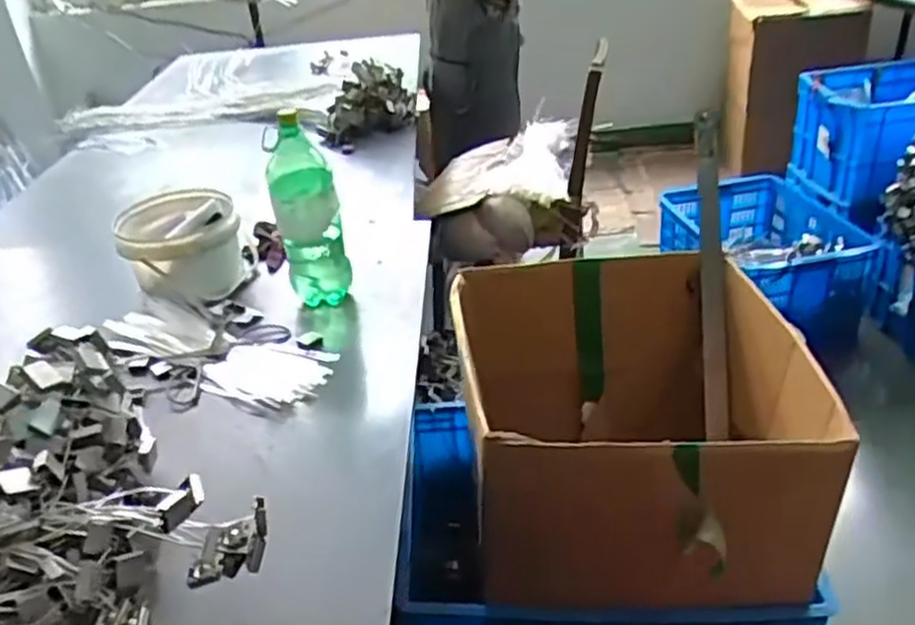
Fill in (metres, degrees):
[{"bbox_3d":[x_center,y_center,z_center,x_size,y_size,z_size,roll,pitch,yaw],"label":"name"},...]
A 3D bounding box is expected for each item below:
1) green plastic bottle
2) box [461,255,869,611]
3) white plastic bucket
[{"bbox_3d":[-0.229,-0.149,1.178,0.103,0.282,0.082,-8,28,-10],"label":"green plastic bottle"},{"bbox_3d":[0.260,0.165,1.166,0.476,0.320,0.454,-4,27,-1],"label":"box"},{"bbox_3d":[-0.479,-0.113,1.330,0.198,0.140,0.230,-13,29,-19],"label":"white plastic bucket"}]

